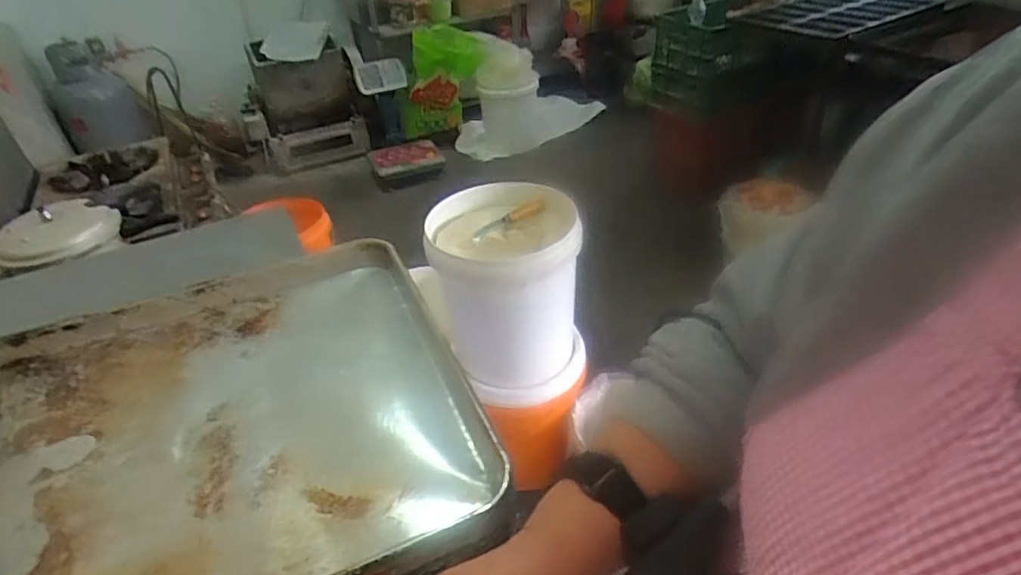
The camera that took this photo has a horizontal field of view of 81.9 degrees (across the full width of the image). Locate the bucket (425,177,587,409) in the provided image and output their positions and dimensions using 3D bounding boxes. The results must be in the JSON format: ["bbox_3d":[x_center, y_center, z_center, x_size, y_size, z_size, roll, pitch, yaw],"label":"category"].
[{"bbox_3d":[0.001,0.022,1.285,0.295,0.411,0.283,-3,37,3],"label":"bucket"}]

